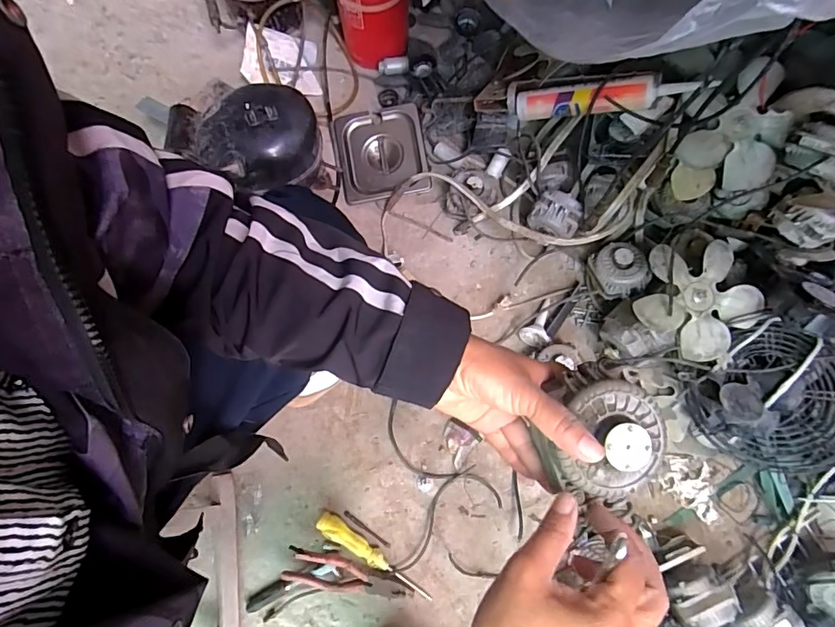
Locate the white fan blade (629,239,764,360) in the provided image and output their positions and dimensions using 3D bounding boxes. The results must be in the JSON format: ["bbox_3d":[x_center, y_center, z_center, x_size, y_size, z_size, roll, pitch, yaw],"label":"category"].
[{"bbox_3d":[0.432,-0.030,0.749,0.173,0.047,0.173,0,75,-1],"label":"white fan blade"}]

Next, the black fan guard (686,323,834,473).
[{"bbox_3d":[0.550,0.135,0.715,0.223,0.093,0.213,40,91,9],"label":"black fan guard"}]

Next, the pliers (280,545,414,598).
[{"bbox_3d":[-0.104,0.398,0.725,0.189,0.038,0.055,13,75,2],"label":"pliers"}]

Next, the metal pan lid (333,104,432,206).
[{"bbox_3d":[-0.067,-0.299,0.893,0.158,0.028,0.170,-7,75,-3],"label":"metal pan lid"}]

